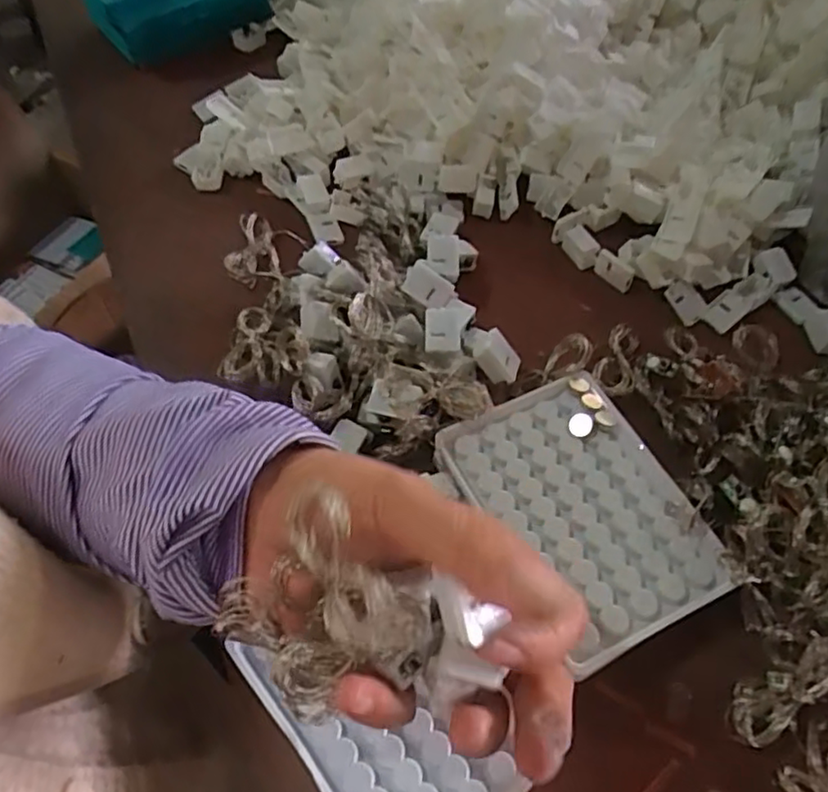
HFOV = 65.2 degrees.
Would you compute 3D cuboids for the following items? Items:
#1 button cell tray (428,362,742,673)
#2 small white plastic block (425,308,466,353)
[{"bbox_3d":[0.082,0.053,0.317,0.094,0.009,0.130,-23,60,-15],"label":"button cell tray"},{"bbox_3d":[0.017,-0.036,0.360,0.022,0.011,0.025,1,56,2],"label":"small white plastic block"}]

